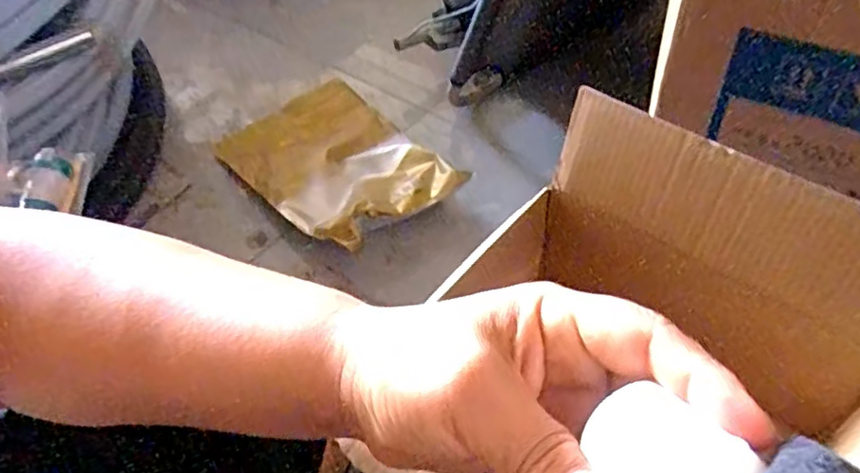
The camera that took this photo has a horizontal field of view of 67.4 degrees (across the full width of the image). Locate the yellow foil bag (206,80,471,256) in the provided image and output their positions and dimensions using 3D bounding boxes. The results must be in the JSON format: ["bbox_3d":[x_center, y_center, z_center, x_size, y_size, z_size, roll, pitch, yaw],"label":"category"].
[{"bbox_3d":[-0.157,-0.122,1.021,0.265,0.107,0.387,-29,55,-19],"label":"yellow foil bag"}]

